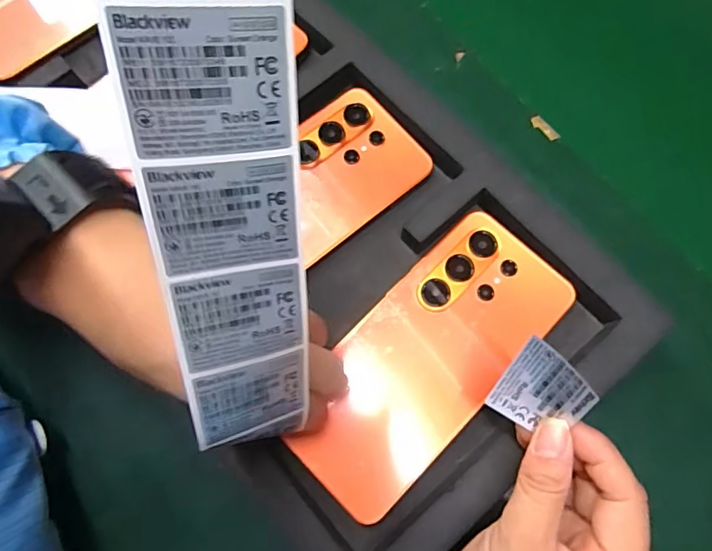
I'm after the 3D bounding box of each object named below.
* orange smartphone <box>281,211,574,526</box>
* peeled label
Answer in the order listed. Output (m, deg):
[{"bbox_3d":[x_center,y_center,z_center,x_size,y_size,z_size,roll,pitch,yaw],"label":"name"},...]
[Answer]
[{"bbox_3d":[0.040,0.045,0.273,0.079,0.006,0.169,38,80,11],"label":"orange smartphone"},{"bbox_3d":[0.078,0.050,0.213,0.033,0.039,0.008,42,35,21],"label":"peeled label"}]

